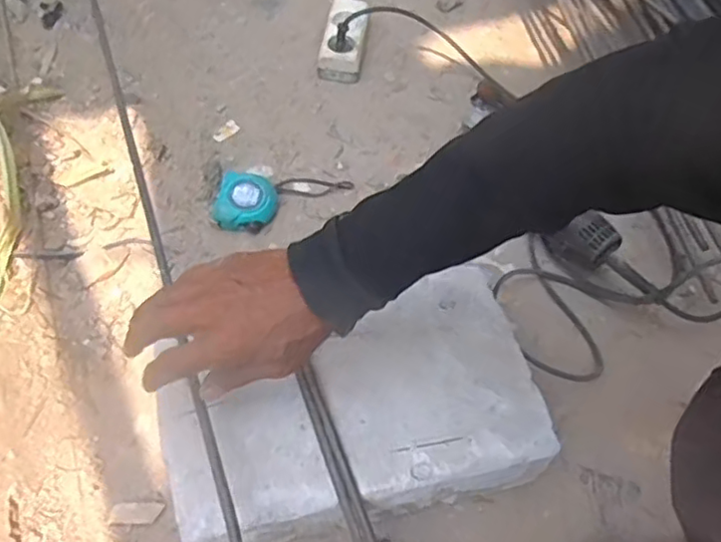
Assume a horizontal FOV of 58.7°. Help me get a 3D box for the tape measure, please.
[{"bbox_3d":[-0.139,-0.079,0.764,0.078,0.036,0.075,10,58,5],"label":"tape measure"}]

